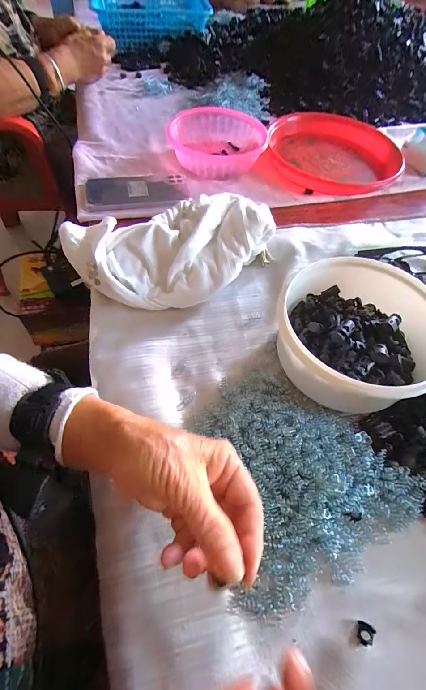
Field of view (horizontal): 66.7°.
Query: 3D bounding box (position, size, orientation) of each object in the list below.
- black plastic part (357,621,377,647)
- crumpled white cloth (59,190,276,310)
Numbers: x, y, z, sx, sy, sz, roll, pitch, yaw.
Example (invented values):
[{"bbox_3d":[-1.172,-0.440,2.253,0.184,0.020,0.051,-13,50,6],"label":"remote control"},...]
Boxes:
[{"bbox_3d":[0.115,0.217,0.242,0.012,0.004,0.014,18,57,9],"label":"black plastic part"},{"bbox_3d":[-0.050,-0.130,0.425,0.252,0.065,0.157,-24,63,-19],"label":"crumpled white cloth"}]

